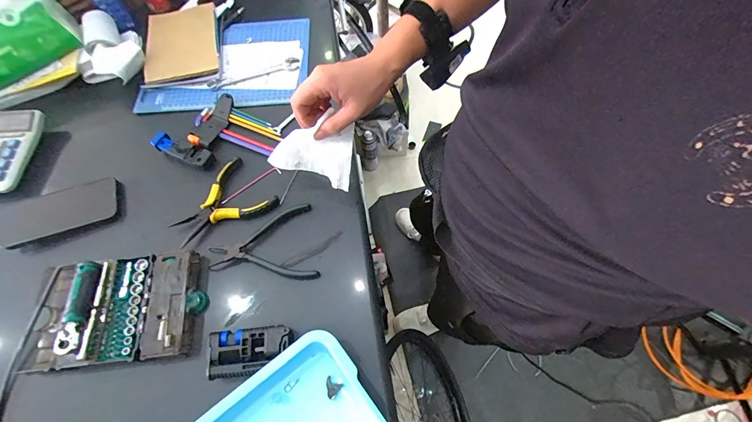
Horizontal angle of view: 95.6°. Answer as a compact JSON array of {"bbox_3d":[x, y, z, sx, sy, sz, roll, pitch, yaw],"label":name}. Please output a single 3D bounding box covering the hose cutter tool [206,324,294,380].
[{"bbox_3d":[-0.155,0.174,0.427,0.099,0.026,0.052,-8,66,-4],"label":"hose cutter tool"}]

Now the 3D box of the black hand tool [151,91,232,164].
[{"bbox_3d":[-0.295,-0.147,0.574,0.090,0.017,0.136,21,67,9],"label":"black hand tool"}]

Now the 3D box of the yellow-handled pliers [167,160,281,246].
[{"bbox_3d":[-0.236,-0.009,0.515,0.107,0.011,0.137,42,72,17],"label":"yellow-handled pliers"}]

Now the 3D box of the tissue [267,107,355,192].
[{"bbox_3d":[-0.090,-0.088,0.468,0.123,0.090,0.053,15,66,7],"label":"tissue"}]

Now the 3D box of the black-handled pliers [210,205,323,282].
[{"bbox_3d":[-0.163,0.053,0.491,0.147,0.011,0.112,-9,66,-4],"label":"black-handled pliers"}]

